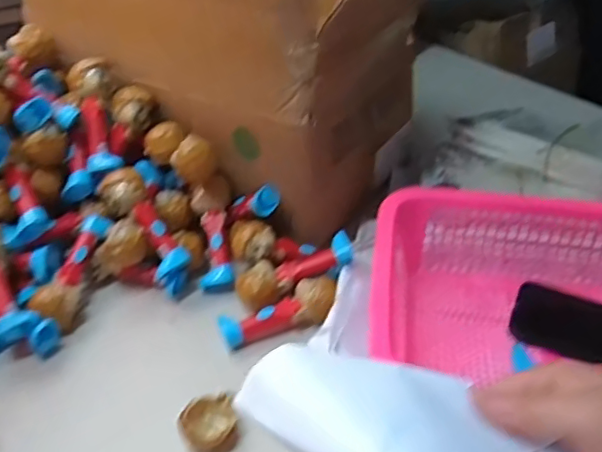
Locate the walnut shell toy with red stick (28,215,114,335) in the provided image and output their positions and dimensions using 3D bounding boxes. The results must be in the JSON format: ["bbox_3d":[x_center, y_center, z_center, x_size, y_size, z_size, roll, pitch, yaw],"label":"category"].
[{"bbox_3d":[-0.234,0.045,0.608,0.042,0.032,0.123,7,57,10],"label":"walnut shell toy with red stick"}]

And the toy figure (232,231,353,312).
[{"bbox_3d":[-0.007,0.047,0.614,0.125,0.040,0.048,-15,39,-19],"label":"toy figure"}]

